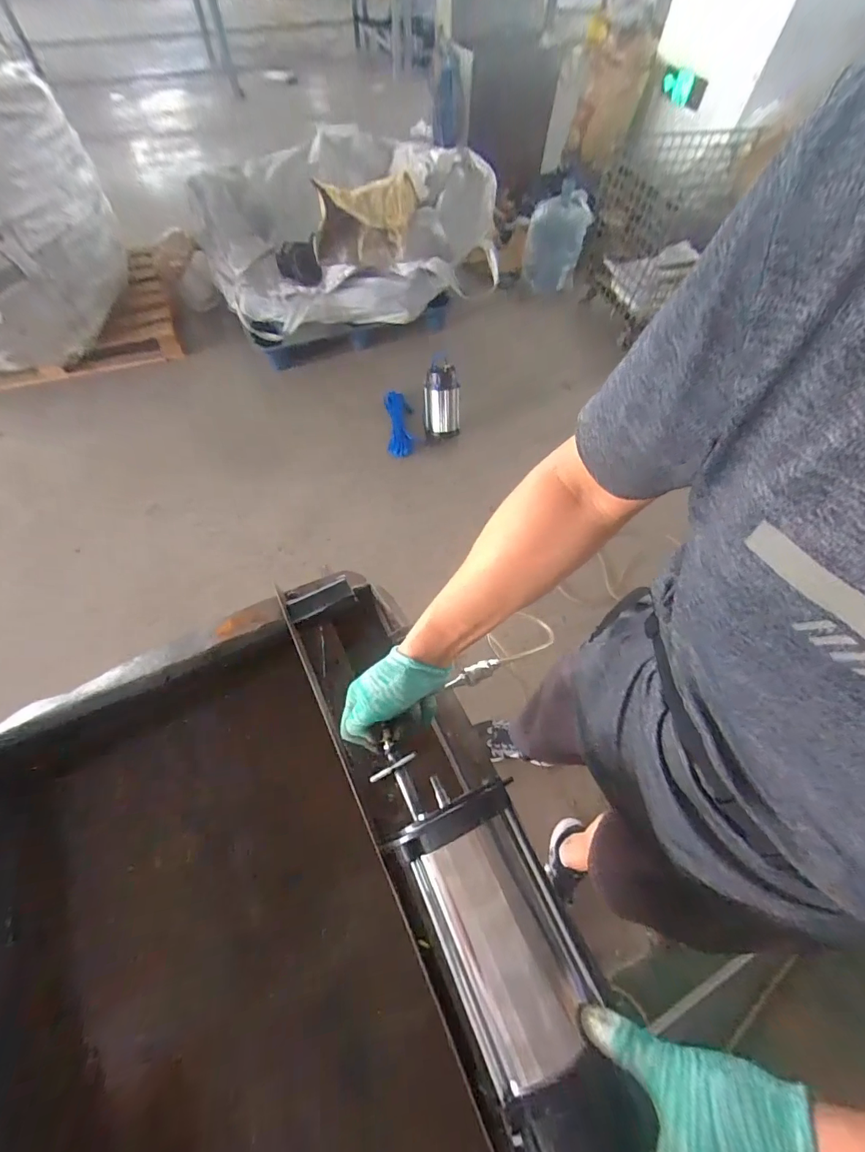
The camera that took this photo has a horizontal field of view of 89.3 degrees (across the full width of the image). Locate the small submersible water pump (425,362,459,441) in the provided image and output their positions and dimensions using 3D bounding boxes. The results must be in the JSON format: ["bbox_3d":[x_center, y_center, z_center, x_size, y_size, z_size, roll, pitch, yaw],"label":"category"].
[{"bbox_3d":[0.040,-0.702,1.786,0.146,0.265,0.165,2,61,-2],"label":"small submersible water pump"}]

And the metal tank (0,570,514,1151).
[{"bbox_3d":[-0.221,0.474,0.549,0.589,0.319,0.779,-21,64,-13],"label":"metal tank"}]

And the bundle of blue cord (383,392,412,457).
[{"bbox_3d":[-0.143,-0.651,1.879,0.106,0.086,0.318,-4,61,-5],"label":"bundle of blue cord"}]

